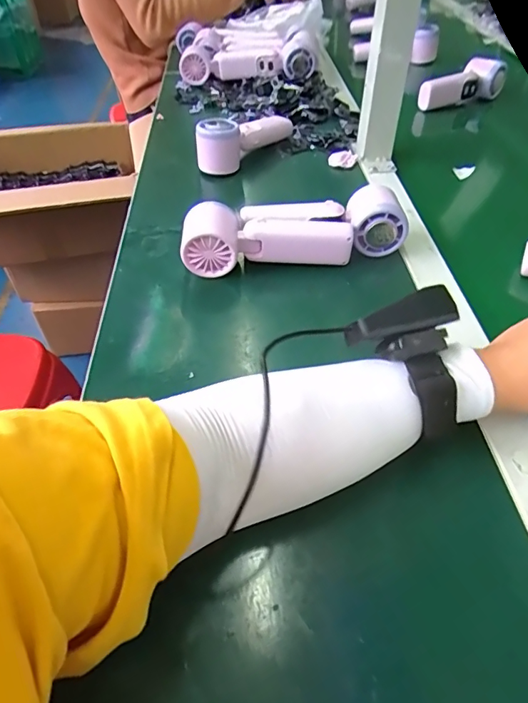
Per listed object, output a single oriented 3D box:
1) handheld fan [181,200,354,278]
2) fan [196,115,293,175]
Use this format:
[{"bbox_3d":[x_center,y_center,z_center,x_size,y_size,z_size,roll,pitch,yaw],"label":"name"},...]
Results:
[{"bbox_3d":[0.001,-0.114,0.479,0.167,0.055,0.057,-5,45,-3],"label":"handheld fan"},{"bbox_3d":[-0.027,-0.296,0.643,0.046,0.054,0.162,28,53,27],"label":"fan"}]

